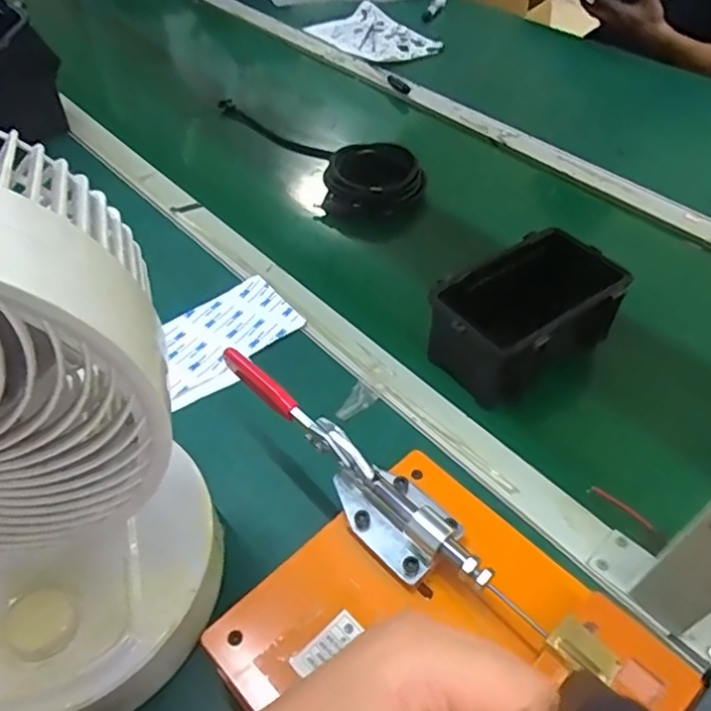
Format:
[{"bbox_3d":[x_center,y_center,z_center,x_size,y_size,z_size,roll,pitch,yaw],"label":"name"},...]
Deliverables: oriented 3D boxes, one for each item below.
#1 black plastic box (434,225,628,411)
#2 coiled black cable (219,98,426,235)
[{"bbox_3d":[0.157,-0.039,0.565,0.164,0.088,0.108,-31,55,-26],"label":"black plastic box"},{"bbox_3d":[-0.048,-0.297,0.870,0.148,0.070,0.374,-22,52,-20],"label":"coiled black cable"}]

